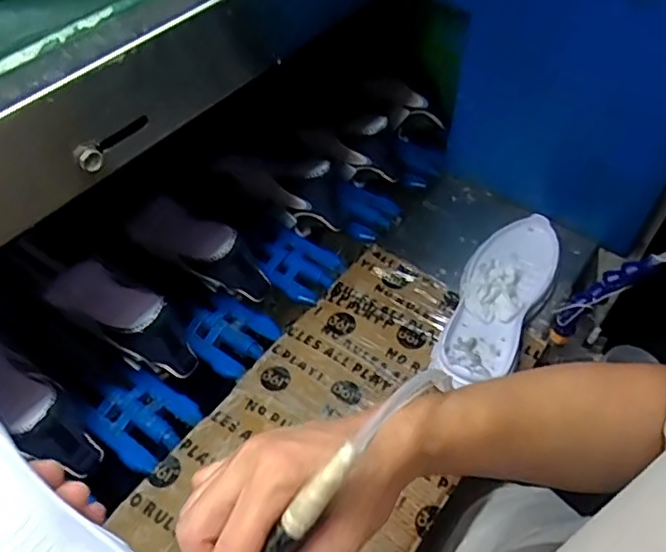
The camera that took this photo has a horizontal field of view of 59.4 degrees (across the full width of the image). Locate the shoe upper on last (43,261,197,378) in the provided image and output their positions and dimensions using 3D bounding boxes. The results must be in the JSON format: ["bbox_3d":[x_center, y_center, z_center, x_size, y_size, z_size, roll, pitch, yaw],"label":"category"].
[{"bbox_3d":[-0.252,0.036,0.676,0.220,0.076,0.080,34,58,19],"label":"shoe upper on last"}]

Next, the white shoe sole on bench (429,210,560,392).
[{"bbox_3d":[0.195,0.026,0.698,0.097,0.056,0.285,28,56,15],"label":"white shoe sole on bench"}]

